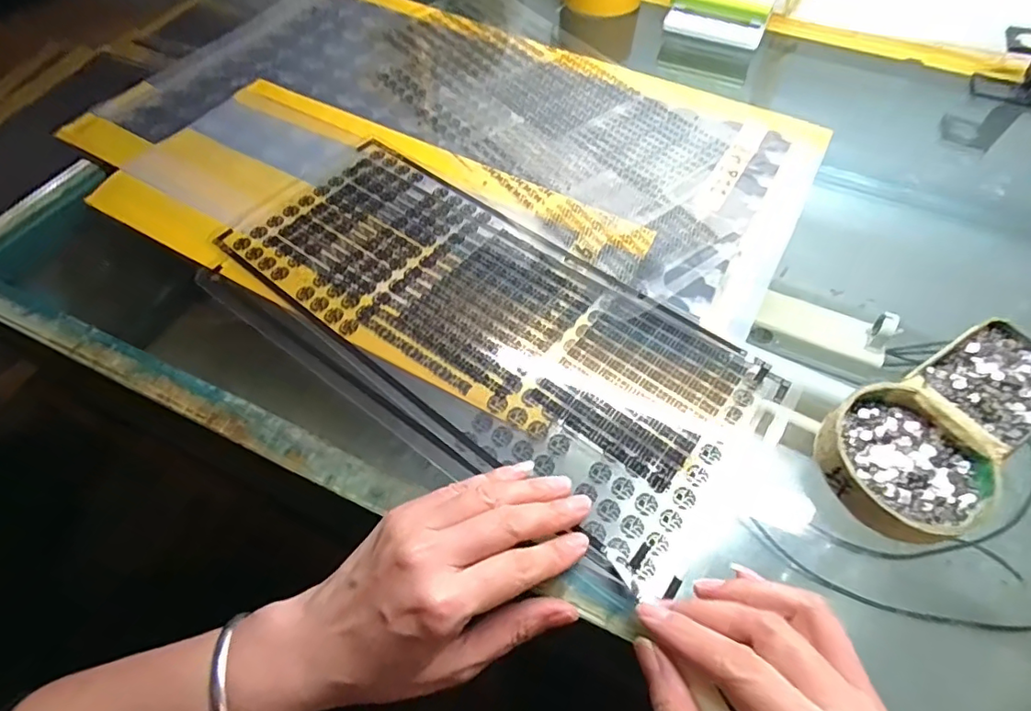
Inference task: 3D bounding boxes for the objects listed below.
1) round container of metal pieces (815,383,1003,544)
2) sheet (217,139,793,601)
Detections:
[{"bbox_3d":[0.207,0.058,0.288,0.079,0.017,0.079,0,57,0],"label":"round container of metal pieces"},{"bbox_3d":[-0.022,-0.029,0.355,0.364,0.007,0.154,34,64,20],"label":"sheet"}]

